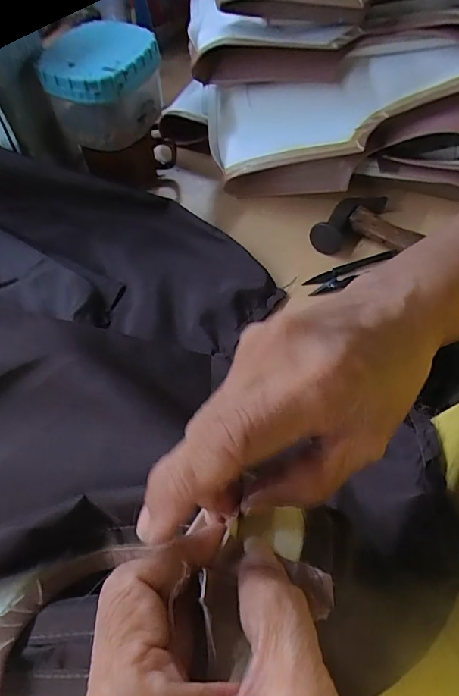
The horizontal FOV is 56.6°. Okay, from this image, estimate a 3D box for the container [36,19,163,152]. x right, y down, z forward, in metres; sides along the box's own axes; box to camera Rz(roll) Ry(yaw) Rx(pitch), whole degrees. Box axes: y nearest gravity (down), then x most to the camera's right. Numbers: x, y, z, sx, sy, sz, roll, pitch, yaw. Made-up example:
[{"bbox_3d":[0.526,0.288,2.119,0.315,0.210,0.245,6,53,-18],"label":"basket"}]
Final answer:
[{"bbox_3d":[-0.126,-0.257,0.428,0.096,0.087,0.108,24,63,15],"label":"container"}]

